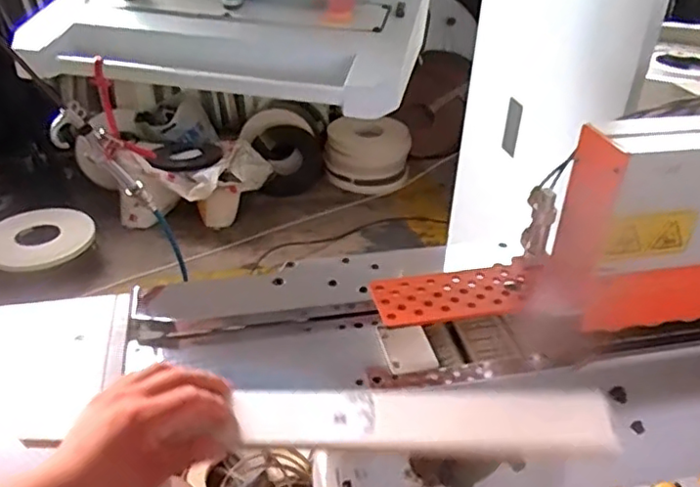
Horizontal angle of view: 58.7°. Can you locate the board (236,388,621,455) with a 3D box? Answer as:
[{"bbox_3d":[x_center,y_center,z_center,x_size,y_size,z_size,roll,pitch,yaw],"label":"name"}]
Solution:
[{"bbox_3d":[0.068,0.154,0.541,0.323,0.014,0.055,1,53,-3],"label":"board"}]

